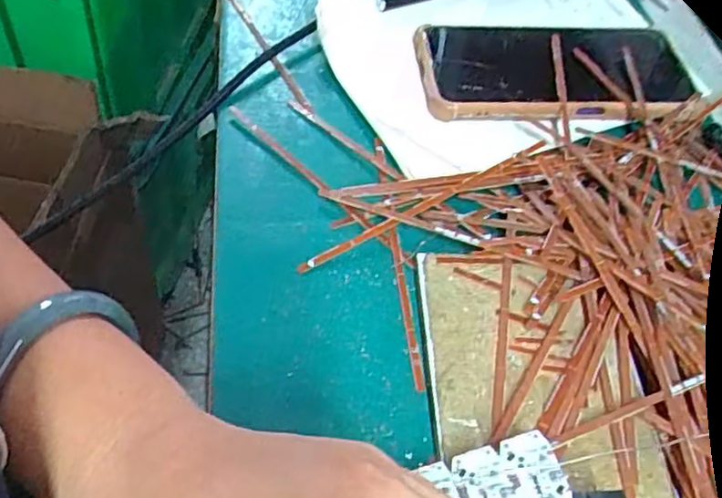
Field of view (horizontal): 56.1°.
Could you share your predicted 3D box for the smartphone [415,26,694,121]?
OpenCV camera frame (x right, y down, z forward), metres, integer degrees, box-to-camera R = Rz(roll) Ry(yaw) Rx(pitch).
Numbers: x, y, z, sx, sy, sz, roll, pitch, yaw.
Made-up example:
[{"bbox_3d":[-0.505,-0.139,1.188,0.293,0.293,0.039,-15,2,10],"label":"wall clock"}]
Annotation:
[{"bbox_3d":[0.111,-0.107,0.395,0.150,0.018,0.072,-3,52,-5],"label":"smartphone"}]

